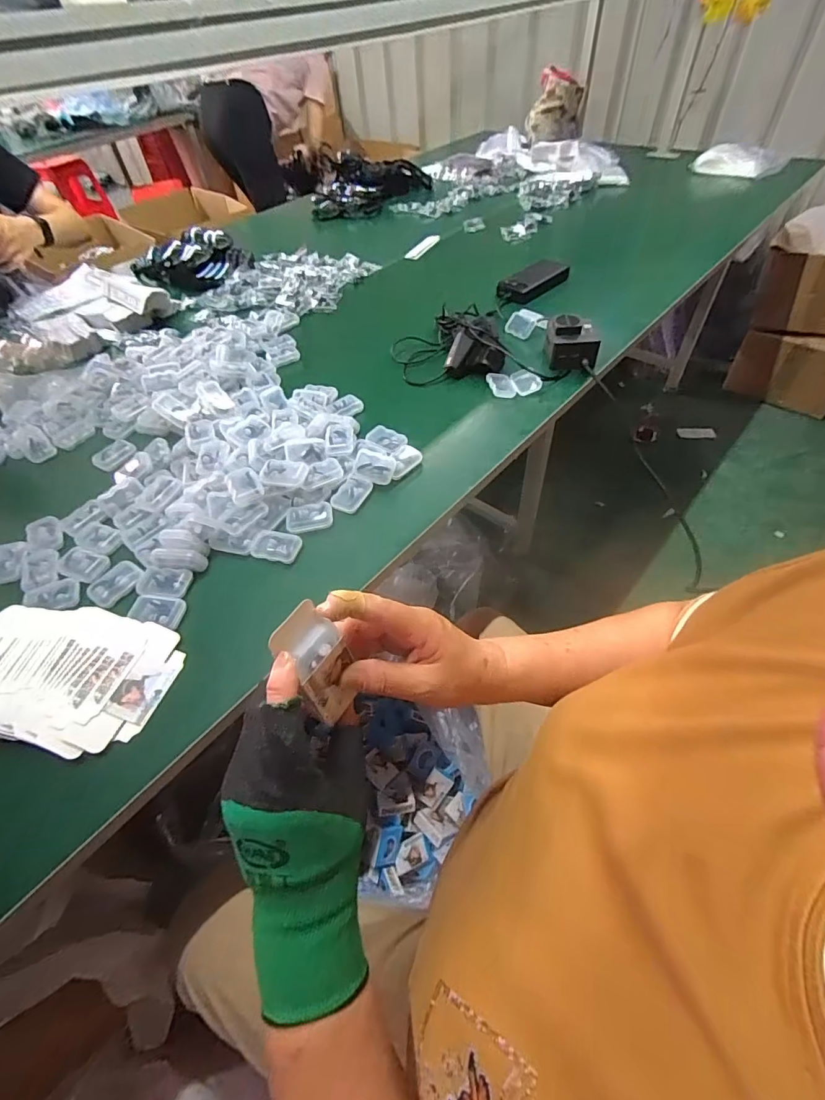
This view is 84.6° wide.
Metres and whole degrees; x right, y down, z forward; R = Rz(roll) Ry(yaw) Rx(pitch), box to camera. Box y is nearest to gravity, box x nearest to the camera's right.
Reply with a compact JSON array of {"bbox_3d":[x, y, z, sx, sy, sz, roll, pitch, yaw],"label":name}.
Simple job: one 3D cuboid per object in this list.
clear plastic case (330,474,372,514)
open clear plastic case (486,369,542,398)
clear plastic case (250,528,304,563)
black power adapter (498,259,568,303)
[{"bbox_3d":[-0.078,-0.073,0.573,0.038,0.012,0.055,22,57,20],"label":"clear plastic case"},{"bbox_3d":[0.157,-0.255,0.696,0.079,0.020,0.049,-5,52,0],"label":"open clear plastic case"},{"bbox_3d":[-0.159,-0.006,0.530,0.057,0.010,0.039,7,53,9],"label":"clear plastic case"},{"bbox_3d":[0.241,-0.535,0.901,0.160,0.030,0.068,-37,58,-22],"label":"black power adapter"}]

